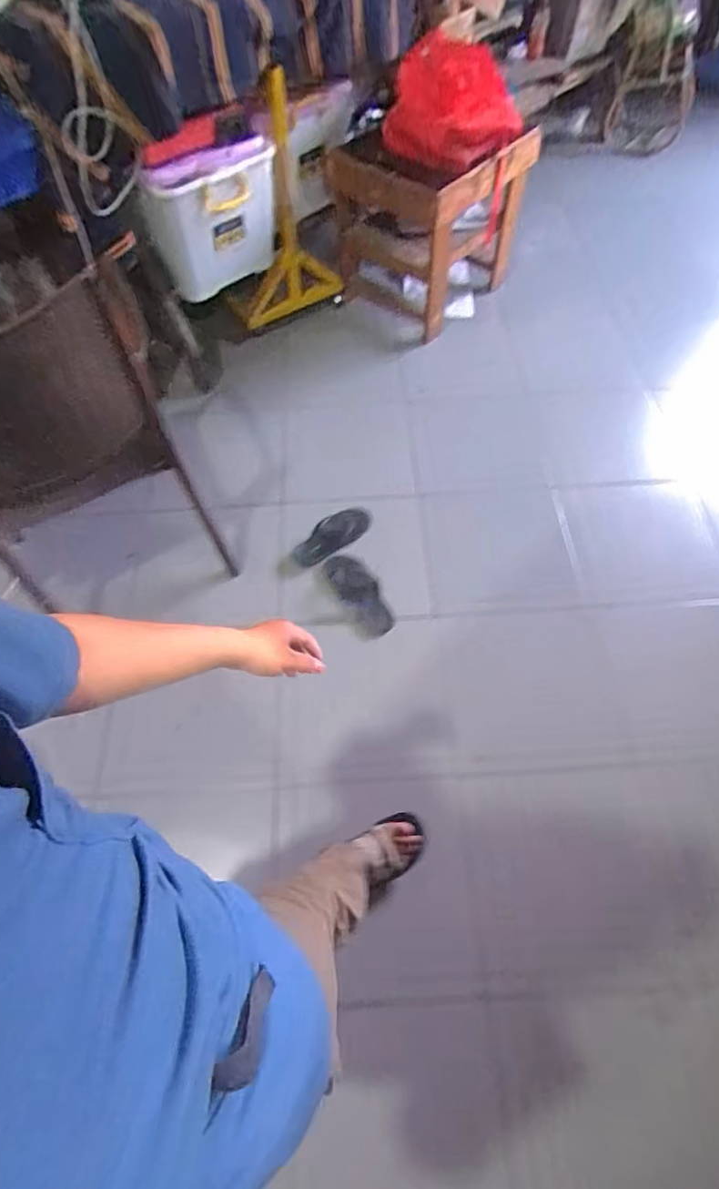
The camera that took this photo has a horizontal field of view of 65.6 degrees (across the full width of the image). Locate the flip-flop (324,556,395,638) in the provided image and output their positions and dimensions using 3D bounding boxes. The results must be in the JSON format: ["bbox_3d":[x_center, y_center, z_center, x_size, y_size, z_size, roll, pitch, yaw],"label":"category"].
[{"bbox_3d":[0.002,-0.002,1.436,0.101,0.029,0.240,-28,63,-13],"label":"flip-flop"}]

